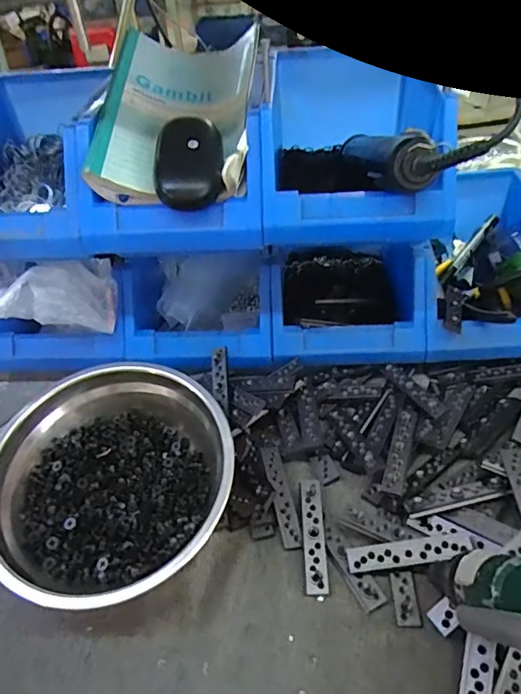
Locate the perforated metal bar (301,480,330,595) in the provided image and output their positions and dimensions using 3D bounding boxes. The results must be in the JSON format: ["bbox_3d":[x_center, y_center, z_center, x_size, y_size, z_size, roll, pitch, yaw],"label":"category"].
[{"bbox_3d":[0.043,0.149,0.390,0.018,0.004,0.088,-2,49,4],"label":"perforated metal bar"}]

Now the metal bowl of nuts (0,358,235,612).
[{"bbox_3d":[-0.117,0.114,0.398,0.188,0.073,0.178,-4,44,4],"label":"metal bowl of nuts"}]

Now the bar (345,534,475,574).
[{"bbox_3d":[0.110,0.152,0.365,0.091,0.005,0.017,-11,48,7],"label":"bar"}]

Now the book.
[{"bbox_3d":[-0.074,-0.223,0.446,0.131,0.053,0.212,5,59,1],"label":"book"}]

